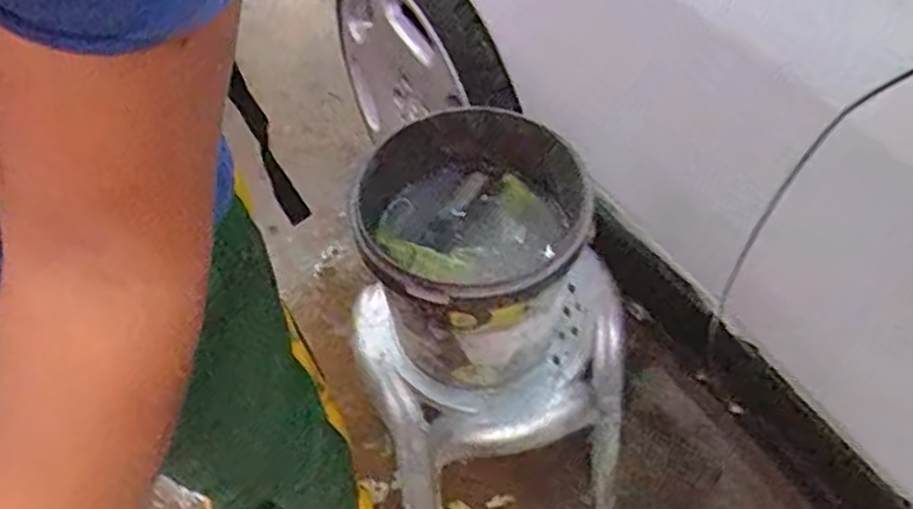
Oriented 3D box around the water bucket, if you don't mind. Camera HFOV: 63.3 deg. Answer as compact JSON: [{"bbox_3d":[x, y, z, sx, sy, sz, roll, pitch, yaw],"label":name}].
[{"bbox_3d":[0.011,0.008,0.797,0.214,0.219,0.220,-1,55,2],"label":"water bucket"}]

